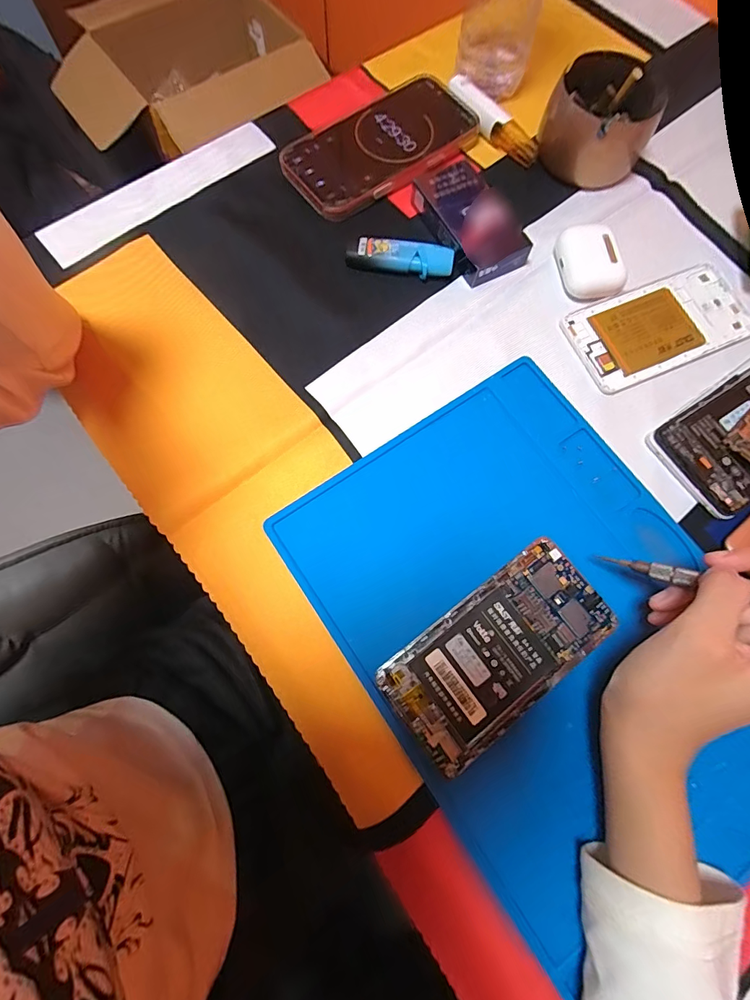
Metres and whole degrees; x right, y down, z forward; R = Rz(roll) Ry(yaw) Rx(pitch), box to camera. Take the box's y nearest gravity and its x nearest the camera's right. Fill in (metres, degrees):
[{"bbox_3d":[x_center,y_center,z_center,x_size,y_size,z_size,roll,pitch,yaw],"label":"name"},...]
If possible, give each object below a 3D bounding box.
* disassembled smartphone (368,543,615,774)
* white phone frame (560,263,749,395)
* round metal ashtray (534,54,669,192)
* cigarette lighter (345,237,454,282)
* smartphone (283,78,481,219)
[{"bbox_3d":[0.075,0.090,0.249,0.138,0.008,0.070,-36,79,-11],"label":"disassembled smartphone"},{"bbox_3d":[0.219,-0.134,0.315,0.143,0.005,0.071,-22,77,-8],"label":"white phone frame"},{"bbox_3d":[0.184,-0.311,0.340,0.081,0.047,0.083,1,75,-2],"label":"round metal ashtray"},{"bbox_3d":[0.020,-0.188,0.321,0.080,0.016,0.023,9,75,0],"label":"cigarette lighter"},{"bbox_3d":[0.008,-0.297,0.349,0.165,0.014,0.083,-39,80,-11],"label":"smartphone"}]

